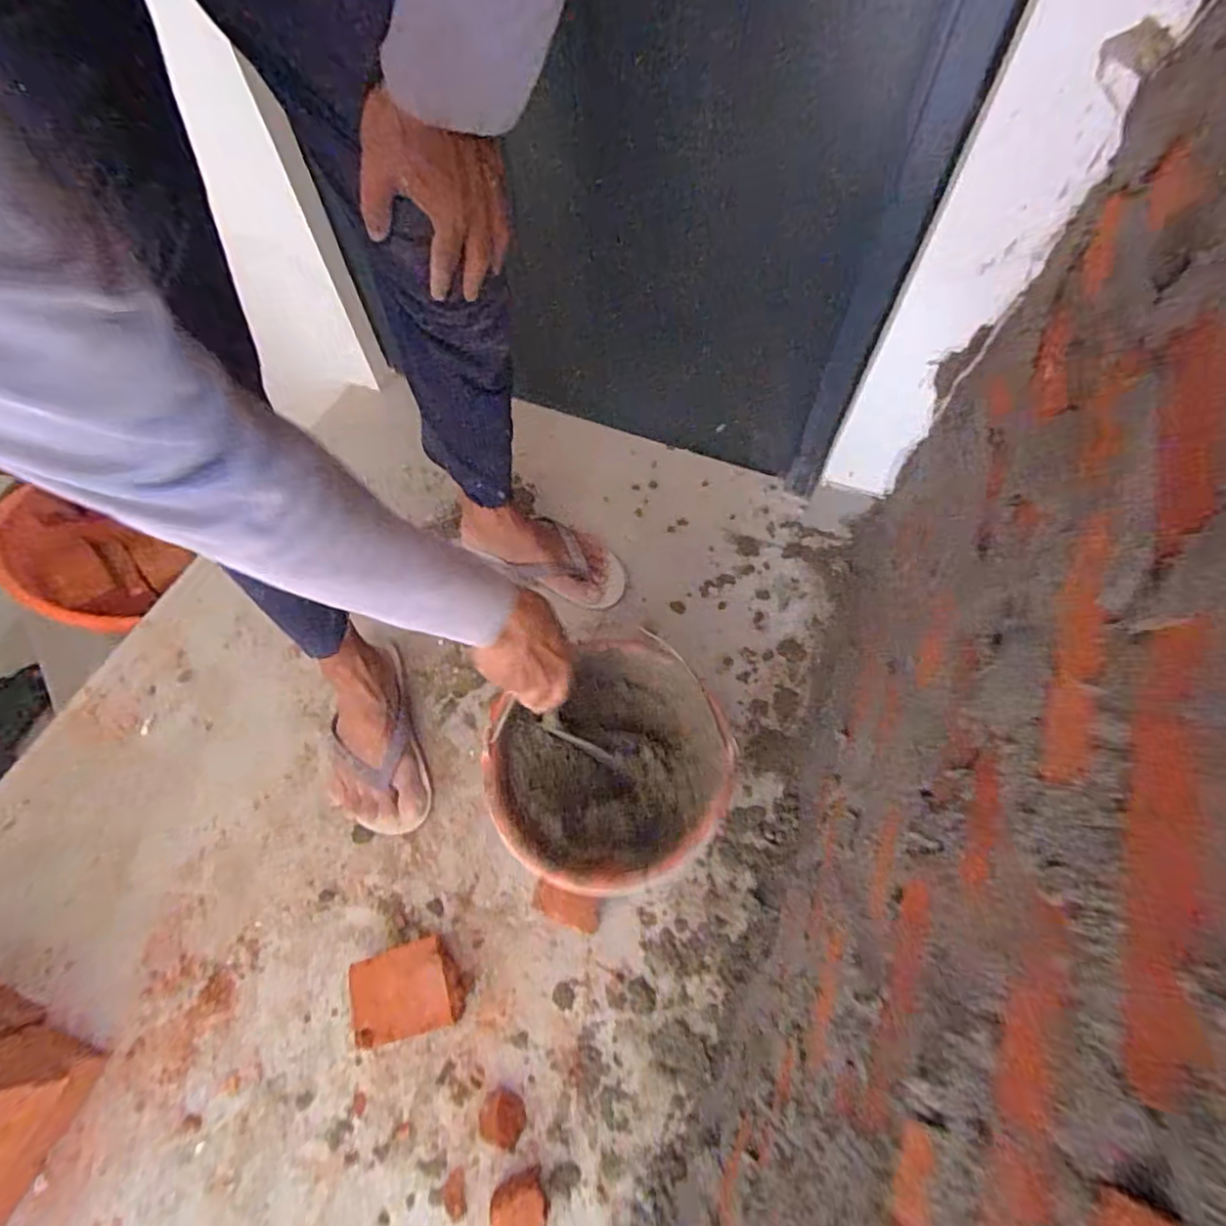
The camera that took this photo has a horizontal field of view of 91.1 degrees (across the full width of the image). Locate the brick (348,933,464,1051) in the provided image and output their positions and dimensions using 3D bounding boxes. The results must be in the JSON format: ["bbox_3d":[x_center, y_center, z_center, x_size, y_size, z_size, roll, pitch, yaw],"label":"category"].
[{"bbox_3d":[-0.207,0.381,0.607,0.095,0.047,0.081,-16,62,-10],"label":"brick"}]

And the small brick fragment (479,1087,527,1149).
[{"bbox_3d":[-0.105,0.474,0.564,0.045,0.036,0.040,18,62,9],"label":"small brick fragment"}]

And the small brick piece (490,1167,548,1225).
[{"bbox_3d":[-0.082,0.527,0.526,0.049,0.023,0.049,-14,61,-11],"label":"small brick piece"}]

